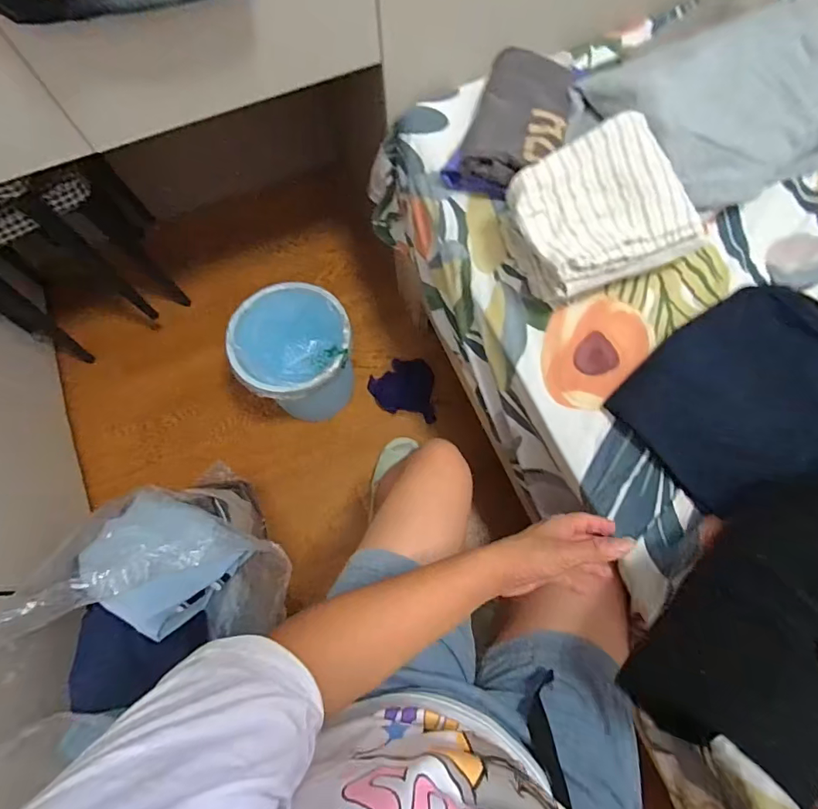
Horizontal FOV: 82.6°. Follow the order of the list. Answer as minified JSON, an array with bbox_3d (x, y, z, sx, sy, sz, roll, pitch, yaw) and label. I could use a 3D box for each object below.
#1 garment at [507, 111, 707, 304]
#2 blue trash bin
[{"bbox_3d":[0.237,-0.233,0.587,0.191,0.131,0.157,-23,71,-7],"label":"garment"},{"bbox_3d":[-0.234,-0.089,1.027,0.232,0.276,0.232,0,70,1],"label":"blue trash bin"}]

